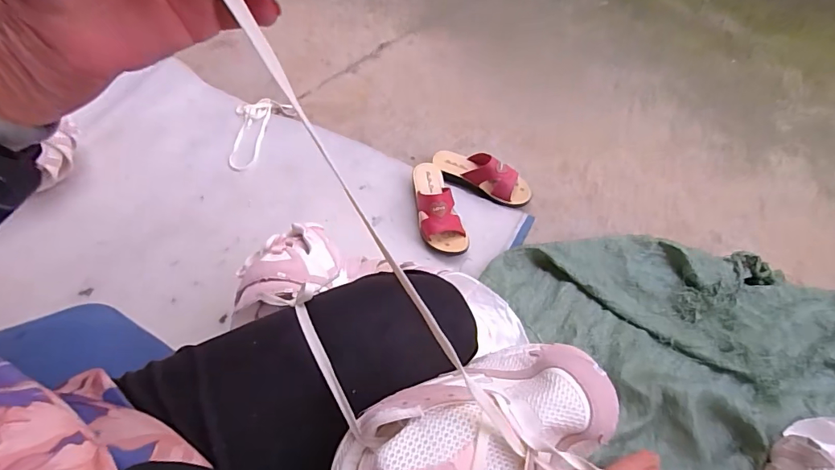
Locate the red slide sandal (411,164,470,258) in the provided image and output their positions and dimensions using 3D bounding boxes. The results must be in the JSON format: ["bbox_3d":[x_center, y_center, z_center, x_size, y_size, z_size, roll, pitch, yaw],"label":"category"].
[{"bbox_3d":[0.036,-0.064,0.931,0.085,0.076,0.221,-13,57,-10],"label":"red slide sandal"}]

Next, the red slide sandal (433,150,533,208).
[{"bbox_3d":[0.142,-0.136,0.991,0.225,0.067,0.079,22,58,14],"label":"red slide sandal"}]

